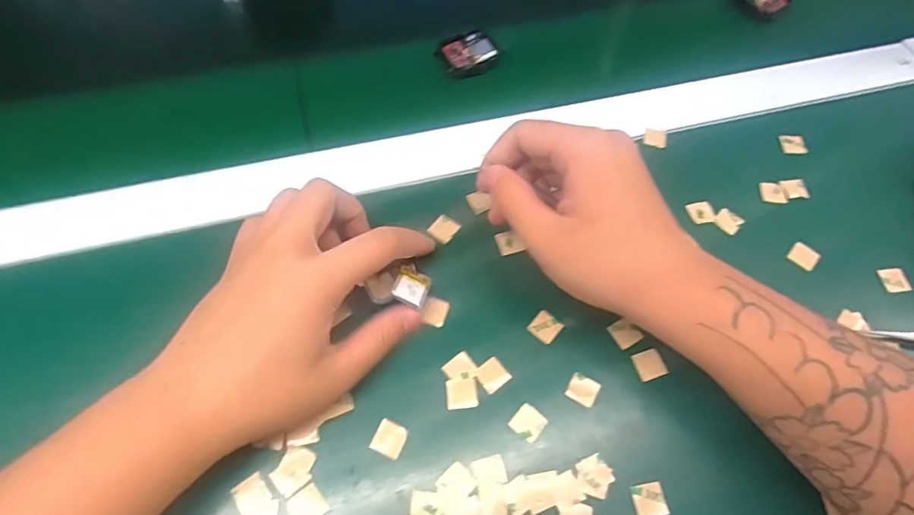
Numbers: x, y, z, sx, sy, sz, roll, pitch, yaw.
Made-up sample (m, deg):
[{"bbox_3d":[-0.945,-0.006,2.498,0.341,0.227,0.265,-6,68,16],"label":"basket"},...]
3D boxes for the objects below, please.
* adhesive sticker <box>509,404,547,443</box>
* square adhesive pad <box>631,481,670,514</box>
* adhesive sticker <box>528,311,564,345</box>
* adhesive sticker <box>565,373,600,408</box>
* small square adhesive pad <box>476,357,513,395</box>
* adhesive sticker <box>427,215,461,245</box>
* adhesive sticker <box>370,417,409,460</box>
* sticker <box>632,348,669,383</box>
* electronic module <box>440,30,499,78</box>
[{"bbox_3d":[0.037,0.087,0.266,0.015,0.004,0.017,37,68,18],"label":"adhesive sticker"},{"bbox_3d":[0.096,0.120,0.251,0.016,0.004,0.015,-8,63,-7],"label":"square adhesive pad"},{"bbox_3d":[0.051,0.040,0.291,0.015,0.004,0.016,37,66,20],"label":"adhesive sticker"},{"bbox_3d":[0.069,0.071,0.274,0.015,0.004,0.016,30,65,12],"label":"adhesive sticker"},{"bbox_3d":[0.020,0.064,0.275,0.016,0.004,0.016,-34,69,-18],"label":"small square adhesive pad"},{"bbox_3d":[-0.008,-0.018,0.317,0.015,0.004,0.018,33,66,13],"label":"adhesive sticker"},{"bbox_3d":[-0.034,0.092,0.258,0.015,0.004,0.016,23,64,9],"label":"adhesive sticker"},{"bbox_3d":[0.108,0.059,0.282,0.016,0.004,0.015,-16,65,-11],"label":"sticker"},{"bbox_3d":[0.010,-0.158,0.391,0.041,0.008,0.037,-19,65,-12],"label":"electronic module"}]

